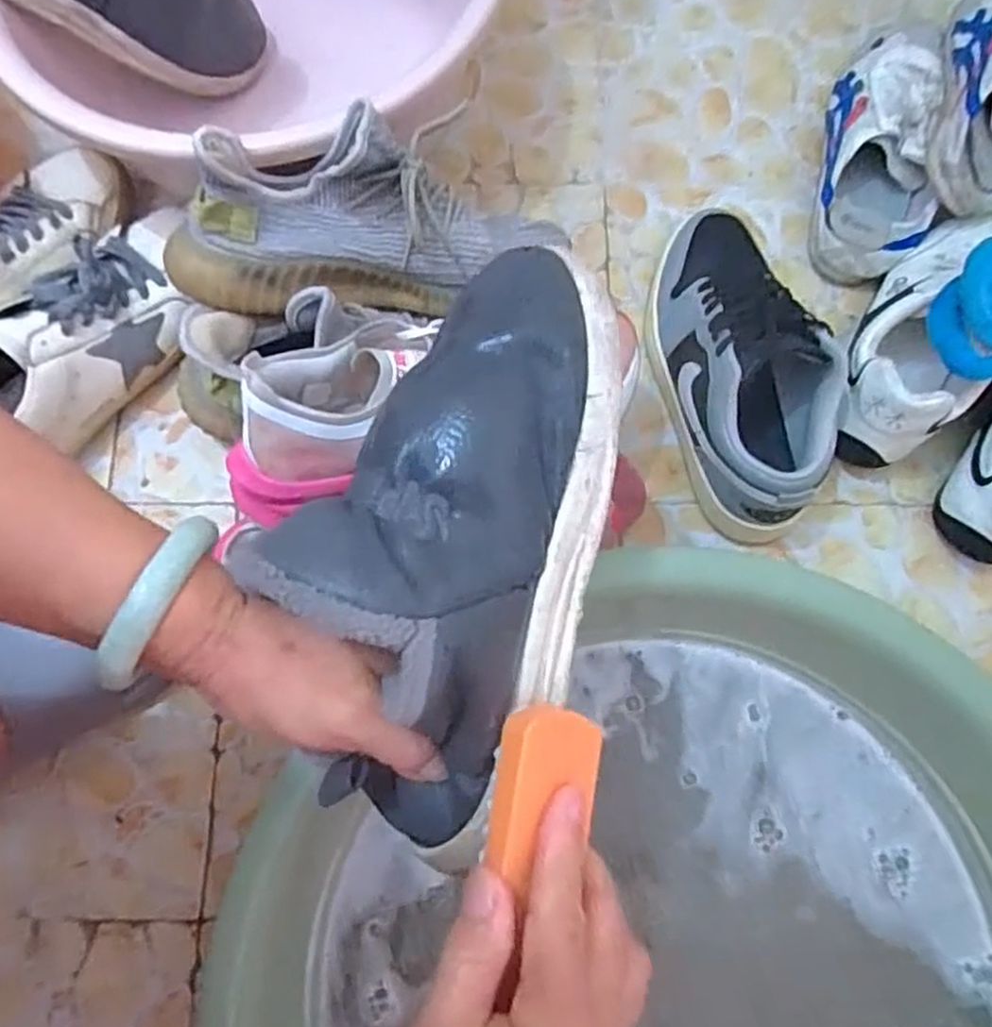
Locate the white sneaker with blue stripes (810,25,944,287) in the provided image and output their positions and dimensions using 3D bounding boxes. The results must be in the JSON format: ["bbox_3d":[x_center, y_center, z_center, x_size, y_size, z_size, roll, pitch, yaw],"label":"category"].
[{"bbox_3d":[0.330,-0.318,0.641,0.093,0.066,0.244,14,75,6],"label":"white sneaker with blue stripes"}]

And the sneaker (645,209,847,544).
[{"bbox_3d":[0.182,-0.116,0.565,0.103,0.102,0.259,-12,74,-2],"label":"sneaker"}]

